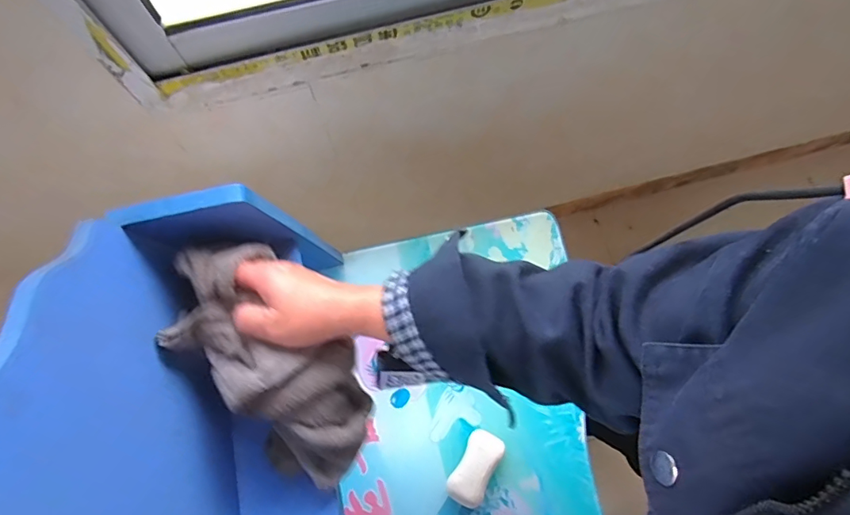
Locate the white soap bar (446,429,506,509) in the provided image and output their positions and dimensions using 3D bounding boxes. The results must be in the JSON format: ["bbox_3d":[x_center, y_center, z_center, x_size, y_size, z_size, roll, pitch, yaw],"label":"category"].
[{"bbox_3d":[0.059,0.246,0.589,0.043,0.027,0.082,27,77,7],"label":"white soap bar"}]

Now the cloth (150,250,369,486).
[{"bbox_3d":[-0.129,0.090,0.427,0.109,0.071,0.227,-40,96,-9],"label":"cloth"}]

